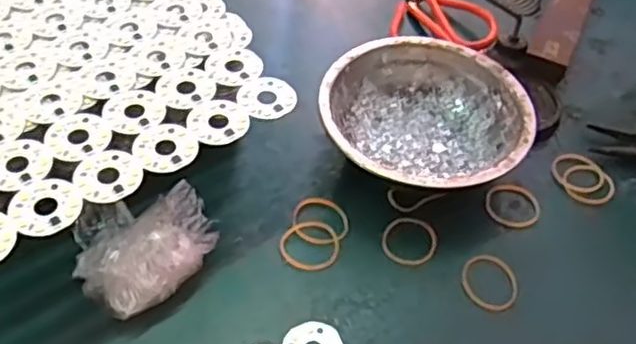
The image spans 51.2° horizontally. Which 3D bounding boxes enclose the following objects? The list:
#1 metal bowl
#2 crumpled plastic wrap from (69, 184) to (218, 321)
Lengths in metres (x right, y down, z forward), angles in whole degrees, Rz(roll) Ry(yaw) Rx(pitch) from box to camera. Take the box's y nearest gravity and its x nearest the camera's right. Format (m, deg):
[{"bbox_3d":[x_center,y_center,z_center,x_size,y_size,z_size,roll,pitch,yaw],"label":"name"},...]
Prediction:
[{"bbox_3d":[0.066,-0.030,0.421,0.127,0.042,0.125,2,51,-3],"label":"metal bowl"},{"bbox_3d":[-0.093,0.039,0.358,0.072,0.029,0.076,2,51,-3],"label":"crumpled plastic wrap"}]

